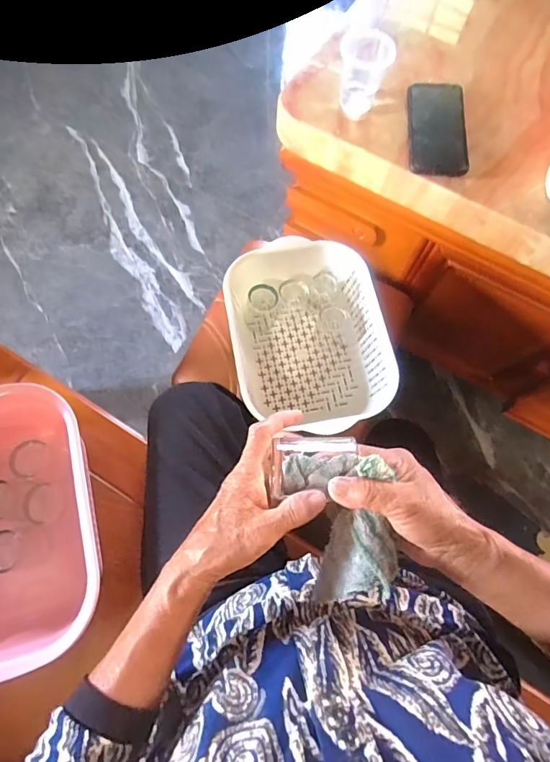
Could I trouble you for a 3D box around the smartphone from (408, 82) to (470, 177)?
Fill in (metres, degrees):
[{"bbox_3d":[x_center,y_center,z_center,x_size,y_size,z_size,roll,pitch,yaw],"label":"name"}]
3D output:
[{"bbox_3d":[0.216,-0.336,0.581,0.071,0.011,0.153,1,71,10],"label":"smartphone"}]

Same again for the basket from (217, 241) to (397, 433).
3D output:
[{"bbox_3d":[0.044,-0.060,0.666,0.216,0.101,0.303,-10,71,-6],"label":"basket"}]

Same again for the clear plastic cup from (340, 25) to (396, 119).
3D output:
[{"bbox_3d":[0.114,-0.399,0.570,0.063,0.075,0.056,15,70,3],"label":"clear plastic cup"}]

